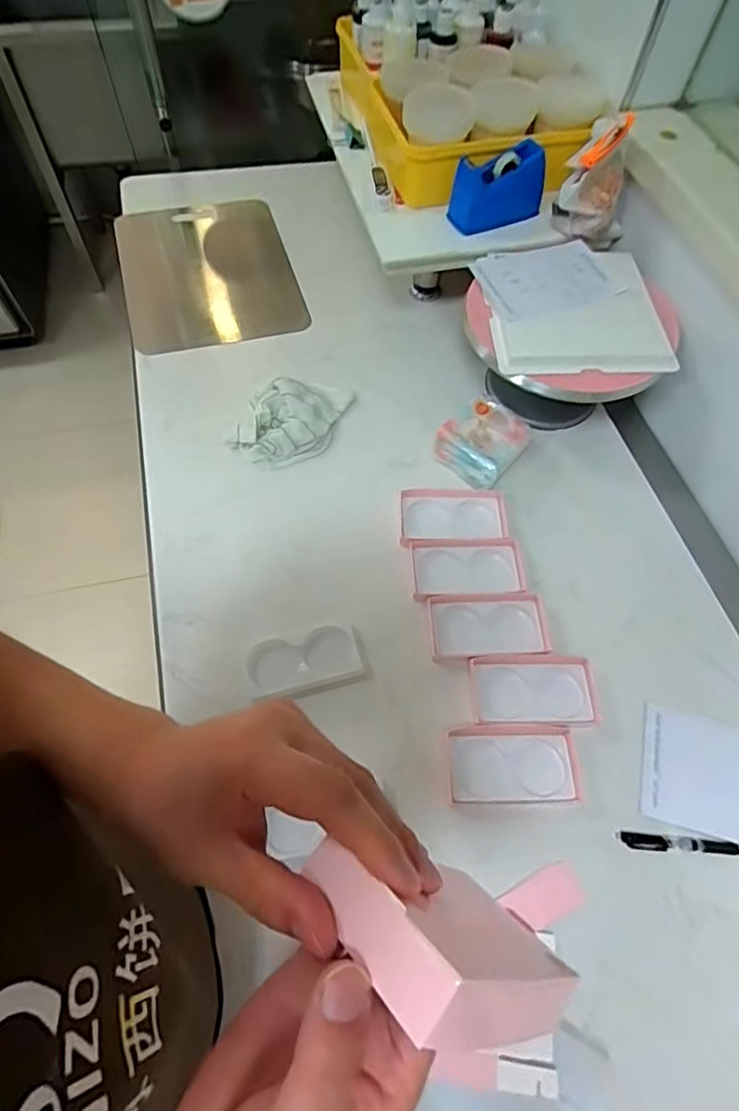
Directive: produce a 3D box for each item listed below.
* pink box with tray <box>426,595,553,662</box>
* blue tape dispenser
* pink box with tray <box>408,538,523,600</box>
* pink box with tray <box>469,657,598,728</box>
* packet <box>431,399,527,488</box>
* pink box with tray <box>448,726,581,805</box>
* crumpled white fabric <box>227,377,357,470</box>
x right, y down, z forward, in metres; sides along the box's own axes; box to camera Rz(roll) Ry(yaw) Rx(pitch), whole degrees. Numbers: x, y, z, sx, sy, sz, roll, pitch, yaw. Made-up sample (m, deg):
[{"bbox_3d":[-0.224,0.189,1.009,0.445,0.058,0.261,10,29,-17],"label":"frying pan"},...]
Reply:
[{"bbox_3d":[0.148,0.089,0.706,0.144,0.019,0.081,-3,62,-4],"label":"pink box with tray"},{"bbox_3d":[0.196,-0.555,0.847,0.135,0.088,0.061,-23,65,-14],"label":"blue tape dispenser"},{"bbox_3d":[0.130,0.017,0.743,0.148,0.015,0.082,-3,62,-4],"label":"pink box with tray"},{"bbox_3d":[0.196,0.162,0.670,0.141,0.023,0.082,-1,62,-3],"label":"pink box with tray"},{"bbox_3d":[0.161,-0.163,0.816,0.106,0.055,0.125,37,67,16],"label":"packet"},{"bbox_3d":[0.160,0.235,0.628,0.138,0.021,0.079,0,62,-2],"label":"pink box with tray"},{"bbox_3d":[-0.110,-0.209,0.844,0.126,0.037,0.188,26,64,11],"label":"crumpled white fabric"}]

